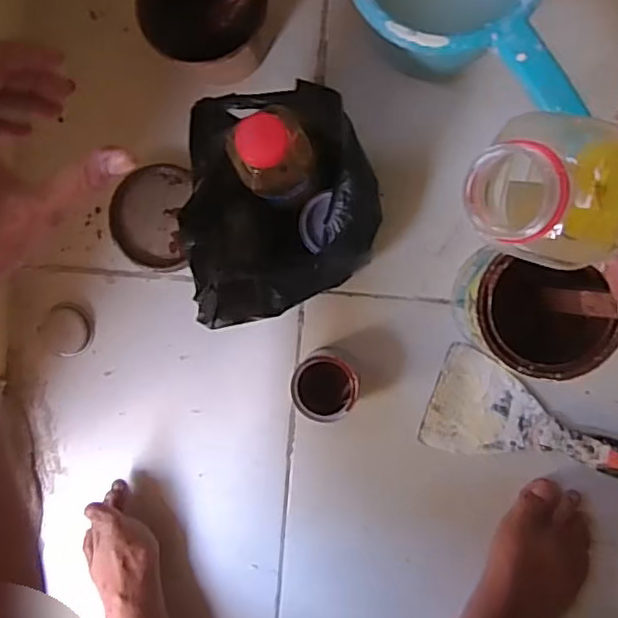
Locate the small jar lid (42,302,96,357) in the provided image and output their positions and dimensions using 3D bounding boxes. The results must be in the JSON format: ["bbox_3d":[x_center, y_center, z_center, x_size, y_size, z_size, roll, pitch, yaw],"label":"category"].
[{"bbox_3d":[-0.226,0.020,0.586,0.050,0.006,0.047,0,93,5],"label":"small jar lid"}]

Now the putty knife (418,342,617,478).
[{"bbox_3d":[0.202,0.105,0.544,0.192,0.028,0.091,18,94,4],"label":"putty knife"}]

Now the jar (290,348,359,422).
[{"bbox_3d":[0.015,0.064,0.543,0.054,0.062,0.053,0,93,5],"label":"jar"}]

